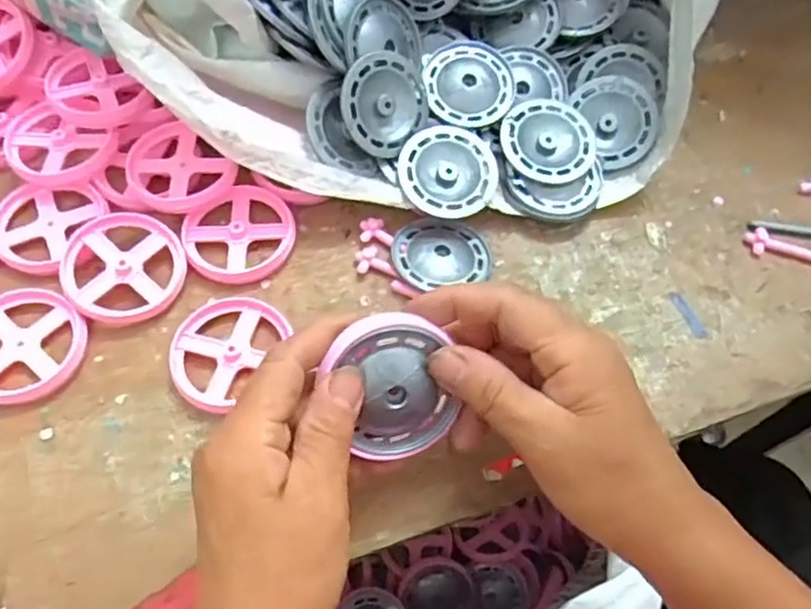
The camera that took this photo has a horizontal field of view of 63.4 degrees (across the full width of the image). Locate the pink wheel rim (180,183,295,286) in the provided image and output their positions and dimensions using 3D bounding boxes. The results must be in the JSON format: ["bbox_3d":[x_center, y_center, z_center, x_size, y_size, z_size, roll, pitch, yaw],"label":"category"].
[{"bbox_3d":[-0.096,-0.040,0.383,0.062,0.011,0.055,-34,68,-17],"label":"pink wheel rim"}]

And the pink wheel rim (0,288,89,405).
[{"bbox_3d":[-0.202,0.019,0.346,0.063,0.009,0.065,1,62,-1],"label":"pink wheel rim"}]

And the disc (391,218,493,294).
[{"bbox_3d":[0.021,-0.031,0.381,0.056,0.010,0.047,-13,64,-8],"label":"disc"}]

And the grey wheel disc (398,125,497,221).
[{"bbox_3d":[0.025,-0.078,0.384,0.055,0.005,0.059,2,74,-6],"label":"grey wheel disc"}]

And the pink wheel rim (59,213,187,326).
[{"bbox_3d":[-0.156,-0.023,0.365,0.061,0.015,0.064,1,62,-1],"label":"pink wheel rim"}]

